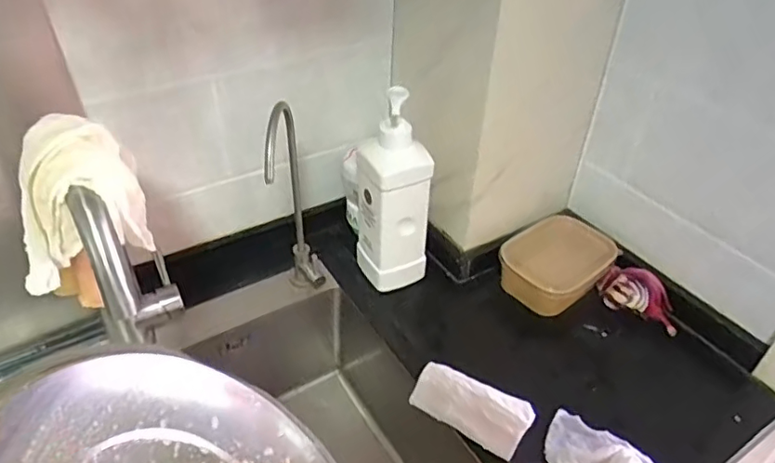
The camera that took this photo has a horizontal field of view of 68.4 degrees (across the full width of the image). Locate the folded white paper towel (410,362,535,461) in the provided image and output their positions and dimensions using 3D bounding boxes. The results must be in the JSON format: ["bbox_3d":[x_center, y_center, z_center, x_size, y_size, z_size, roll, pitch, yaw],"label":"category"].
[{"bbox_3d":[0.093,0.193,0.631,0.127,0.030,0.056,21,43,23],"label":"folded white paper towel"}]

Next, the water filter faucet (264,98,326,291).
[{"bbox_3d":[-0.105,-0.024,0.675,0.040,0.264,0.114,0,38,-2],"label":"water filter faucet"}]

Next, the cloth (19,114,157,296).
[{"bbox_3d":[-0.243,-0.024,0.459,0.089,0.110,0.082,-1,38,-2],"label":"cloth"}]

